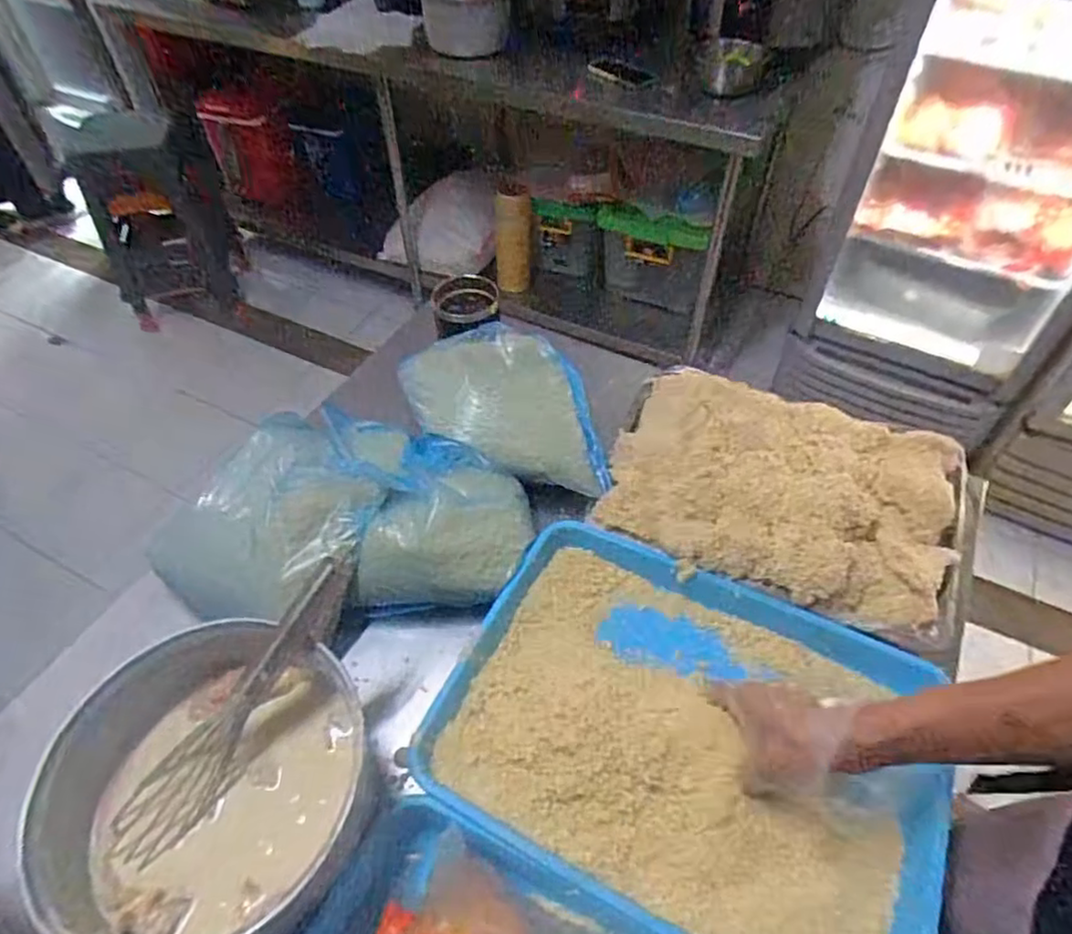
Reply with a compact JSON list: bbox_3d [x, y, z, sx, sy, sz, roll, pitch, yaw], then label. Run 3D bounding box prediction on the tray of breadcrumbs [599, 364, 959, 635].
[{"bbox_3d":[0.270,0.004,0.716,0.360,0.058,0.277,18,53,14],"label":"tray of breadcrumbs"}]

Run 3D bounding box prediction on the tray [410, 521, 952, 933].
[{"bbox_3d":[0.132,0.231,0.583,0.401,0.044,0.301,21,54,17],"label":"tray"}]

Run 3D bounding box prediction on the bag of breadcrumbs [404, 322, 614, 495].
[{"bbox_3d":[-0.032,-0.081,0.781,0.279,0.083,0.164,17,53,14],"label":"bag of breadcrumbs"}]

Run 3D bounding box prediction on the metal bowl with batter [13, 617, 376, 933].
[{"bbox_3d":[-0.248,0.242,0.524,0.221,0.115,0.212,0,51,0],"label":"metal bowl with batter"}]

